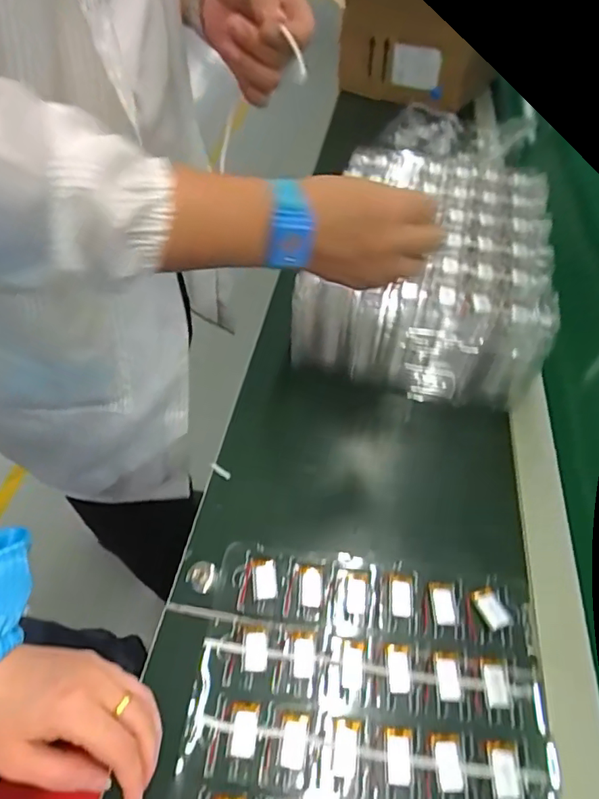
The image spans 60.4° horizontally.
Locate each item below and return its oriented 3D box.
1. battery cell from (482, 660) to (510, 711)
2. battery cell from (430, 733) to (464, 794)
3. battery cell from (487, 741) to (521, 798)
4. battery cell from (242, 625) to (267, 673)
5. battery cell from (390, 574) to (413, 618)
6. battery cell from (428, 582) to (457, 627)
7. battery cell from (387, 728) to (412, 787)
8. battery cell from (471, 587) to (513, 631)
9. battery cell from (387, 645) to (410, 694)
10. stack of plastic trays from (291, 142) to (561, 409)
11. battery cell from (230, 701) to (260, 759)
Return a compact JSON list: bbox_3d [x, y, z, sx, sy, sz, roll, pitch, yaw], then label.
[{"bbox_3d":[0.149,0.214,0.387,0.019,0.004,0.033,3,51,6],"label":"battery cell"},{"bbox_3d":[0.102,0.250,0.355,0.019,0.004,0.034,0,51,3],"label":"battery cell"},{"bbox_3d":[0.140,0.254,0.352,0.018,0.004,0.034,3,51,5],"label":"battery cell"},{"bbox_3d":[-0.035,0.192,0.399,0.018,0.004,0.034,-2,51,1],"label":"battery cell"},{"bbox_3d":[0.085,0.162,0.426,0.018,0.004,0.033,6,50,0],"label":"battery cell"},{"bbox_3d":[0.118,0.168,0.424,0.021,0.004,0.033,4,50,-2],"label":"battery cell"},{"bbox_3d":[0.070,0.248,0.357,0.017,0.004,0.033,2,51,5],"label":"battery cell"},{"bbox_3d":[0.157,0.170,0.420,0.019,0.004,0.033,-15,53,-16],"label":"battery cell"},{"bbox_3d":[0.076,0.205,0.392,0.017,0.004,0.033,1,51,4],"label":"battery cell"},{"bbox_3d":[0.167,-0.162,0.623,0.248,0.112,0.318,19,51,11],"label":"stack of plastic trays"},{"bbox_3d":[-0.039,0.233,0.364,0.019,0.004,0.033,2,51,4],"label":"battery cell"}]

